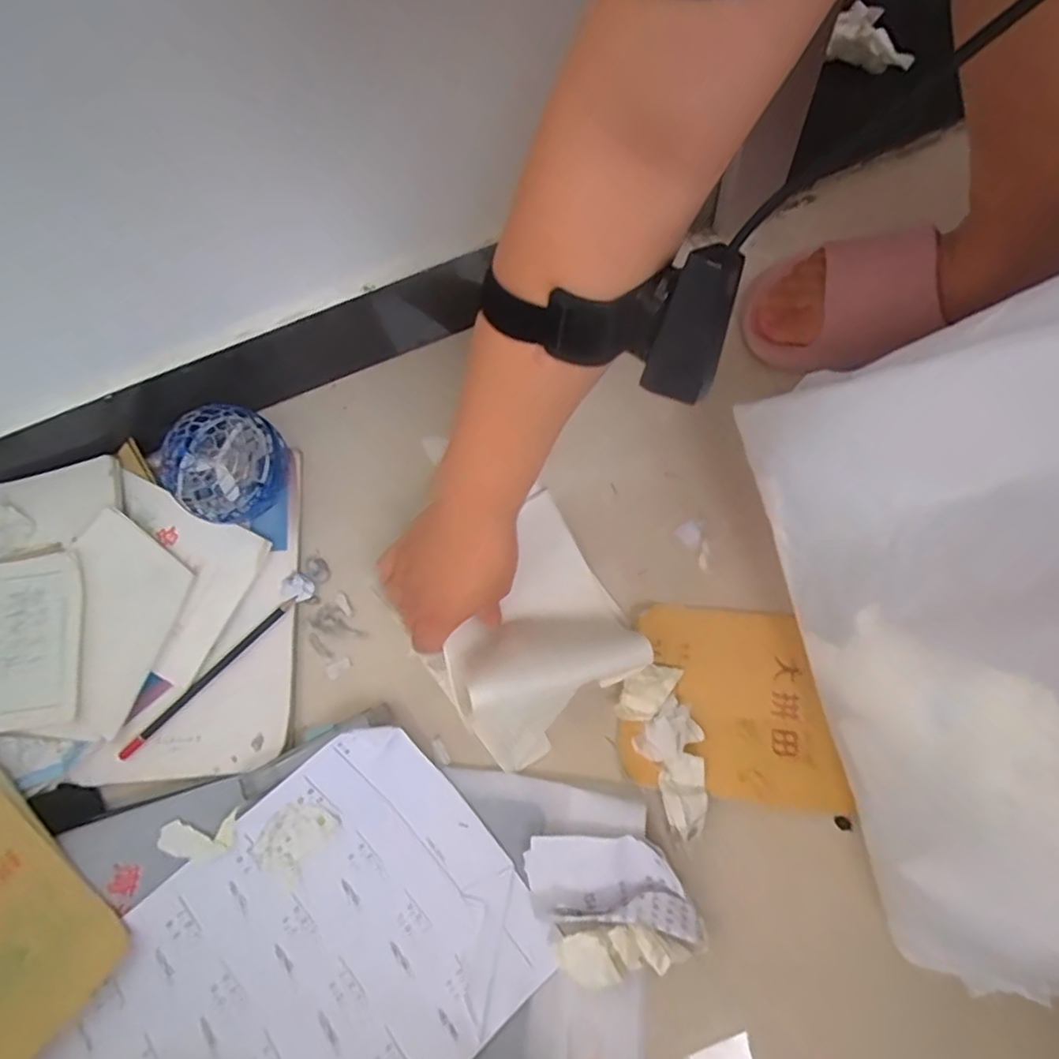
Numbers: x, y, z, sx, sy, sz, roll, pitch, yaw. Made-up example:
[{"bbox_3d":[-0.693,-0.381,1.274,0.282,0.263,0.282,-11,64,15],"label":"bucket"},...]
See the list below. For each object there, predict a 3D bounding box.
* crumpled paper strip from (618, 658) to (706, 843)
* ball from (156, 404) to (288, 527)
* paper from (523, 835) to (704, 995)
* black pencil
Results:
[{"bbox_3d":[0.095,0.149,0.423,0.048,0.011,0.107,-15,72,2],"label":"crumpled paper strip"},{"bbox_3d":[-0.237,-0.046,0.490,0.074,0.077,0.089,40,73,15],"label":"ball"},{"bbox_3d":[0.049,0.236,0.394,0.094,0.021,0.086,-26,59,7],"label":"paper"},{"bbox_3d":[-0.249,0.114,0.480,0.170,0.007,0.008,-44,74,-7],"label":"black pencil"}]

